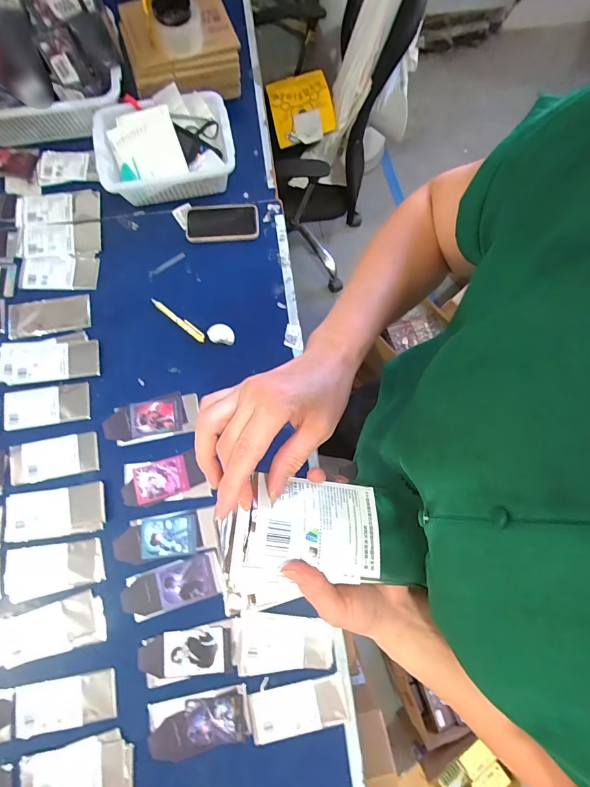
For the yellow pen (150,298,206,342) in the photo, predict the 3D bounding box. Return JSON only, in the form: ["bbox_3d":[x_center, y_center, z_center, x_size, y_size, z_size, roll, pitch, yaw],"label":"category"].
[{"bbox_3d":[-0.231,-0.148,0.726,0.136,0.011,0.018,38,80,8],"label":"yellow pen"}]

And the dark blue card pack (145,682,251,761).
[{"bbox_3d":[-0.153,0.530,0.588,0.158,0.010,0.084,-12,78,-3],"label":"dark blue card pack"}]

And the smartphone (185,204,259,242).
[{"bbox_3d":[-0.152,-0.359,0.774,0.150,0.013,0.080,-6,78,-1],"label":"smartphone"}]

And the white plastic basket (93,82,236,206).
[{"bbox_3d":[-0.263,-0.499,0.757,0.273,0.107,0.197,-6,78,-2],"label":"white plastic basket"}]

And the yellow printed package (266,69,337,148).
[{"bbox_3d":[0.018,-0.869,1.110,0.180,0.032,0.203,-12,87,5],"label":"yellow printed package"}]

